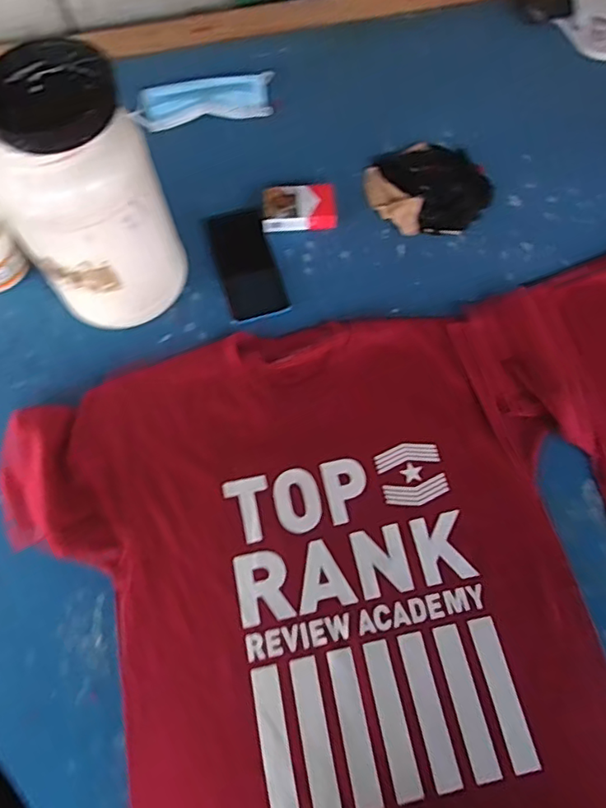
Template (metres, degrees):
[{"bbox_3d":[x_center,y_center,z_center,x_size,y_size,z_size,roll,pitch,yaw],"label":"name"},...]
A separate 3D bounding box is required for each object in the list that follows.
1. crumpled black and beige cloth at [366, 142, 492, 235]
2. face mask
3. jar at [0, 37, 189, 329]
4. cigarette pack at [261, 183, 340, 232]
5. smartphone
[{"bbox_3d":[0.174,-0.297,0.753,0.164,0.025,0.147,-19,67,-7],"label":"crumpled black and beige cloth"},{"bbox_3d":[-0.149,-0.462,0.824,0.202,0.011,0.102,-10,66,-3],"label":"face mask"},{"bbox_3d":[-0.212,-0.198,0.572,0.130,0.264,0.122,0,66,1],"label":"jar"},{"bbox_3d":[-0.004,-0.263,0.733,0.097,0.029,0.063,-2,66,0],"label":"cigarette pack"},{"bbox_3d":[-0.071,-0.177,0.704,0.074,0.015,0.149,-15,76,-7],"label":"smartphone"}]

